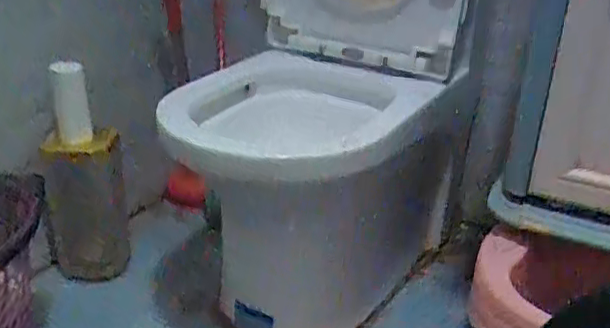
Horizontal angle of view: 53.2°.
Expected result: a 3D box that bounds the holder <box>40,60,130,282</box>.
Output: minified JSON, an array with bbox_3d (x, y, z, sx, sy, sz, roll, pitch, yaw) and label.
[{"bbox_3d":[-0.391,0.018,1.081,0.134,0.367,0.115,-8,26,-22],"label":"holder"}]

